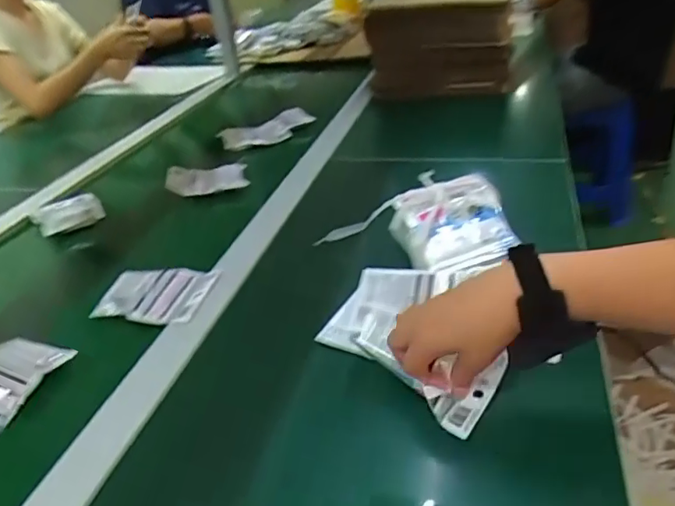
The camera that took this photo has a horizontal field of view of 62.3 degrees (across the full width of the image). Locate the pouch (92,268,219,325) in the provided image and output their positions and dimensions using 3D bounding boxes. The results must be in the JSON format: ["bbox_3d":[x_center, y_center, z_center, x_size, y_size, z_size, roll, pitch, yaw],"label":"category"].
[{"bbox_3d":[-0.219,0.048,0.681,0.127,0.023,0.097,2,33,13],"label":"pouch"}]

